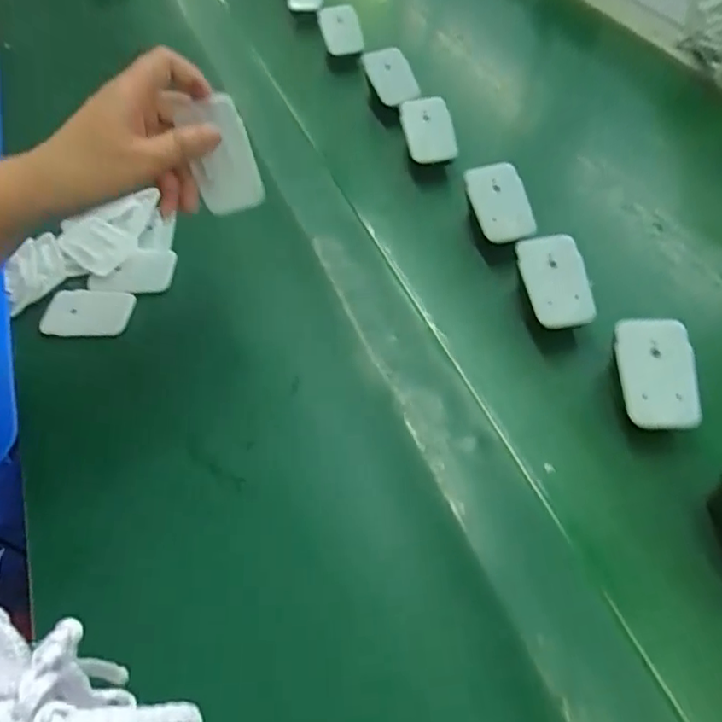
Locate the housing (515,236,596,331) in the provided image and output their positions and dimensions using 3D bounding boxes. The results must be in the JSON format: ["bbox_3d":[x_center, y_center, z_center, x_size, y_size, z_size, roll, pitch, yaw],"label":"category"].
[{"bbox_3d":[0.141,-0.057,0.417,0.049,0.016,0.066,-9,84,-13],"label":"housing"}]

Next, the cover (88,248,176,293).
[{"bbox_3d":[-0.191,-0.076,0.490,0.068,0.005,0.044,3,64,4],"label":"cover"}]

